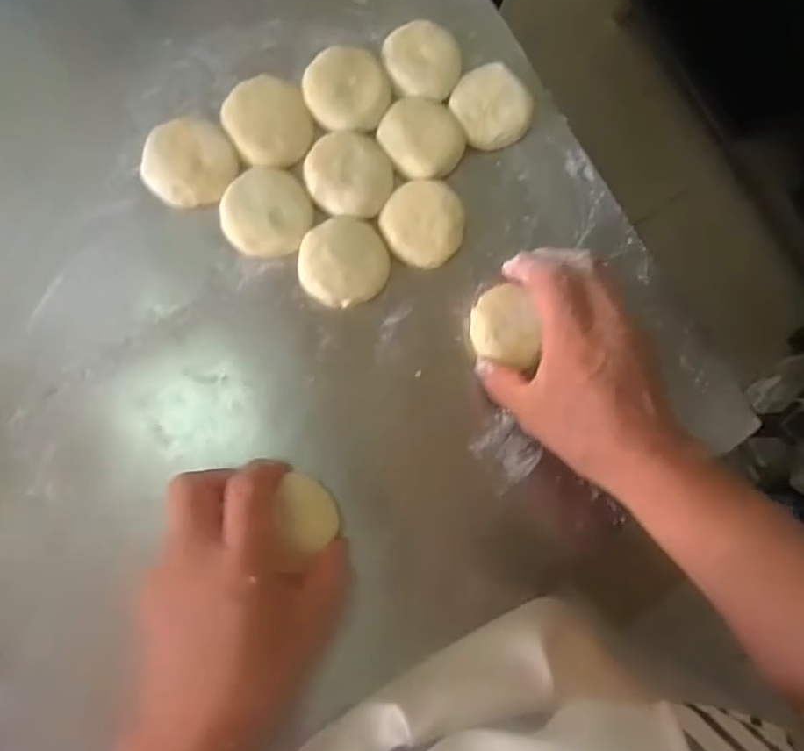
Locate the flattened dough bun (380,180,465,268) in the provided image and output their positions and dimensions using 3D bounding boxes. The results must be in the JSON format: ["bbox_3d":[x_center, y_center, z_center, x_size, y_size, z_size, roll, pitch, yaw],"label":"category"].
[{"bbox_3d":[0.014,-0.102,0.428,0.054,0.022,0.057,1,86,-8],"label":"flattened dough bun"}]

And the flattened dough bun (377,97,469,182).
[{"bbox_3d":[0.014,-0.162,0.433,0.053,0.019,0.055,1,86,-8],"label":"flattened dough bun"}]

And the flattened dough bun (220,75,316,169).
[{"bbox_3d":[-0.087,-0.165,0.419,0.052,0.022,0.060,-30,91,-9],"label":"flattened dough bun"}]

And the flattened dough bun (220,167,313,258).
[{"bbox_3d":[-0.088,-0.106,0.413,0.056,0.019,0.056,1,86,-8],"label":"flattened dough bun"}]

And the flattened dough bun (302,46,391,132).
[{"bbox_3d":[-0.037,-0.190,0.425,0.056,0.022,0.052,-6,87,-9],"label":"flattened dough bun"}]

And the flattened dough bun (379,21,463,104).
[{"bbox_3d":[0.014,-0.216,0.437,0.053,0.018,0.053,2,86,-8],"label":"flattened dough bun"}]

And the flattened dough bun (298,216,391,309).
[{"bbox_3d":[-0.039,-0.075,0.418,0.059,0.022,0.054,1,86,-8],"label":"flattened dough bun"}]

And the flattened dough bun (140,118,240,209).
[{"bbox_3d":[-0.137,-0.137,0.410,0.054,0.021,0.058,1,86,-8],"label":"flattened dough bun"}]

